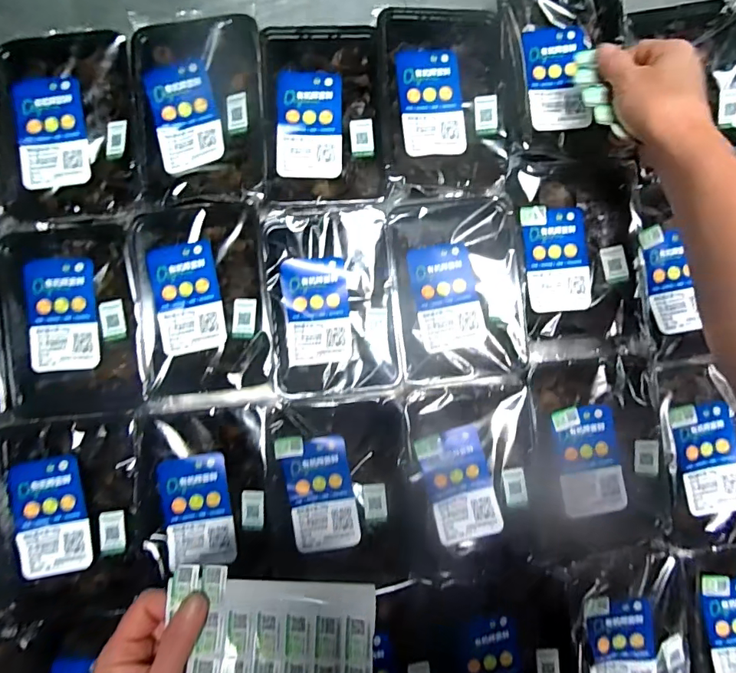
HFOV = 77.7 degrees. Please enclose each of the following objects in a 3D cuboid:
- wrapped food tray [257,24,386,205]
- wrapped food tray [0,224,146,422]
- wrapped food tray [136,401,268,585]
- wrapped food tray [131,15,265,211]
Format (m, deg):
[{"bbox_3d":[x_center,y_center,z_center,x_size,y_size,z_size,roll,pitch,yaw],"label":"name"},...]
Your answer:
[{"bbox_3d":[-0.043,-0.212,0.446,0.109,0.040,0.169,-2,87,-3],"label":"wrapped food tray"},{"bbox_3d":[-0.269,-0.015,0.422,0.113,0.037,0.172,-8,87,-4],"label":"wrapped food tray"},{"bbox_3d":[-0.149,0.142,0.418,0.112,0.020,0.148,-4,87,-3],"label":"wrapped food tray"},{"bbox_3d":[-0.157,-0.212,0.427,0.115,0.028,0.174,-3,87,-3],"label":"wrapped food tray"}]

